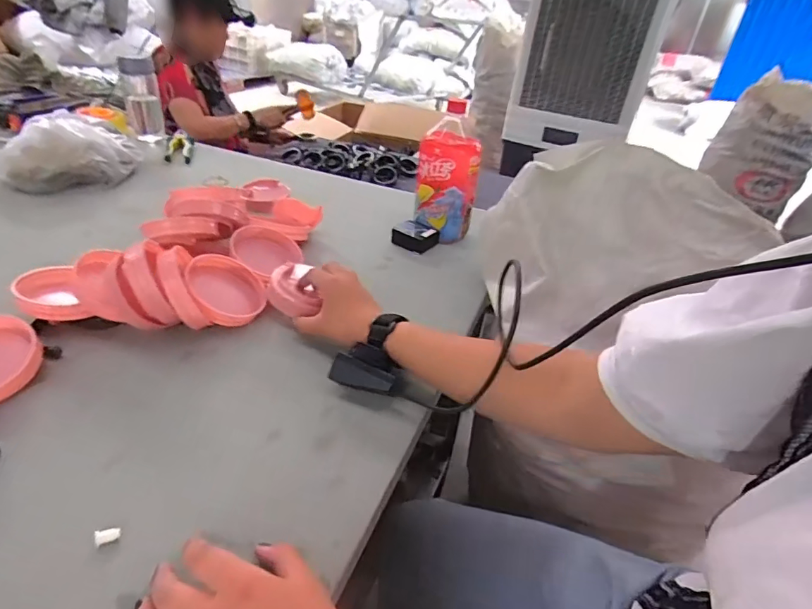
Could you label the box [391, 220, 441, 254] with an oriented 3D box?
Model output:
[{"bbox_3d":[0.017,-0.115,0.794,0.072,0.035,0.058,28,40,27],"label":"box"}]

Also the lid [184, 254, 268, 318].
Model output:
[{"bbox_3d":[-0.219,-0.020,0.573,0.095,0.014,0.095,29,32,-26],"label":"lid"}]

